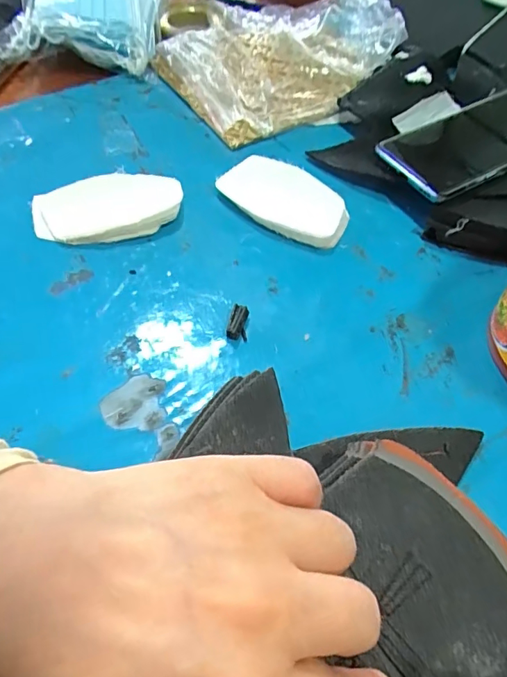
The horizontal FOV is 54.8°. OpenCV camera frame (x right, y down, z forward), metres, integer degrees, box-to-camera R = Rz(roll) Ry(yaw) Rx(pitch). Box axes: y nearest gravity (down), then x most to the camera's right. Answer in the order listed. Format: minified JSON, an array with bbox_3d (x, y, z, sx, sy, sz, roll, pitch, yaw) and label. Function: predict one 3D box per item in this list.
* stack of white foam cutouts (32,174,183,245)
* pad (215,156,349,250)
[{"bbox_3d":[-0.103,-0.094,0.350,0.103,0.013,0.059,-16,59,-13],"label":"stack of white foam cutouts"},{"bbox_3d":[0.022,-0.103,0.361,0.099,0.015,0.054,33,61,17],"label":"pad"}]

